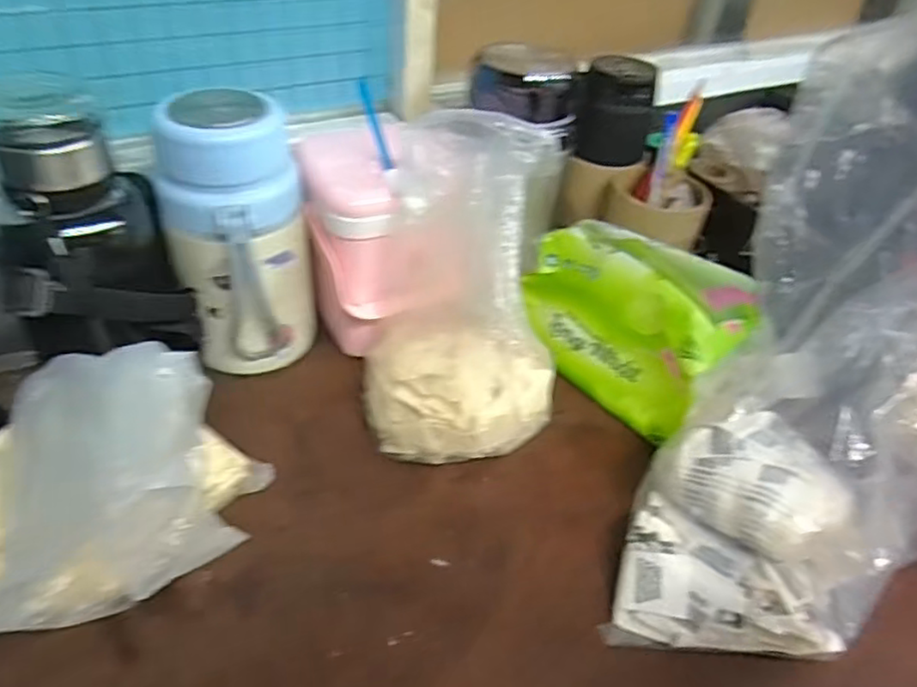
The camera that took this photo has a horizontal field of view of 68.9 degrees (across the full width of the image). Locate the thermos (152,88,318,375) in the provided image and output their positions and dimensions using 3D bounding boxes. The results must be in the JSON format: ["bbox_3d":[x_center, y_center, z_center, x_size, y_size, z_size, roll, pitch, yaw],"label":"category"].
[{"bbox_3d":[-0.158,-0.068,0.481,0.079,0.199,0.083,14,42,12],"label":"thermos"}]

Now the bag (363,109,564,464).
[{"bbox_3d":[0.002,-0.029,0.452,0.136,0.209,0.130,8,41,4],"label":"bag"}]

